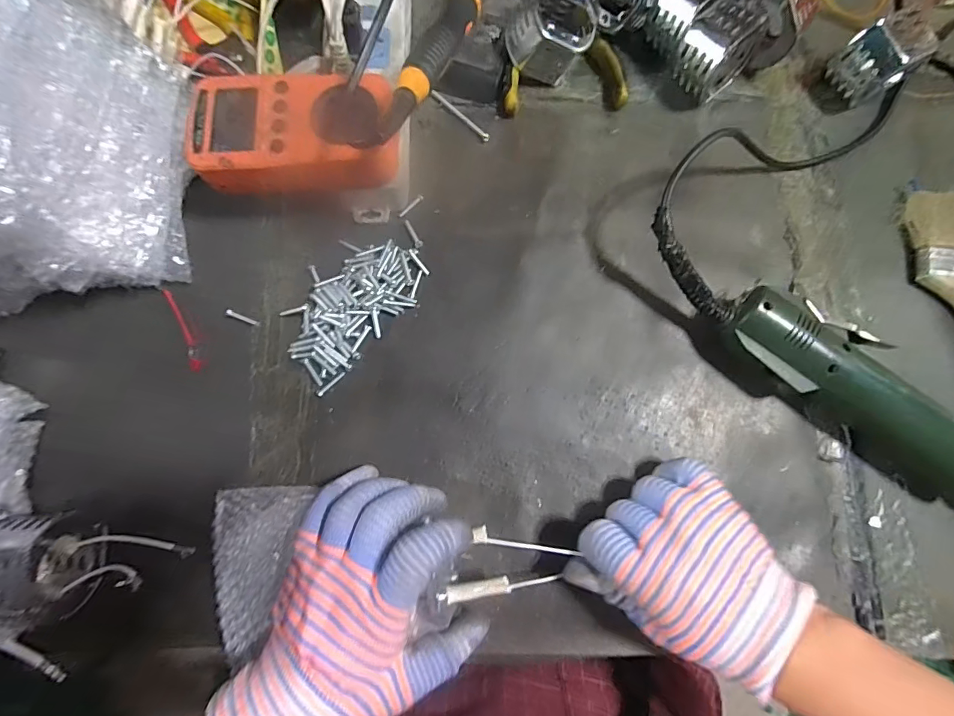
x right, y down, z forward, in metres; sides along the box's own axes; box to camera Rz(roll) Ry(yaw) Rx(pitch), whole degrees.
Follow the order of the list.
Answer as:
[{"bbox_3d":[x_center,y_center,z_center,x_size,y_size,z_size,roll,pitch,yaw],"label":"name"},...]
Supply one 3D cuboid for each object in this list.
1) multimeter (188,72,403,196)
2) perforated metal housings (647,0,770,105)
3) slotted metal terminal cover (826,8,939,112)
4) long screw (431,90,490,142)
[{"bbox_3d":[-0.115,-0.143,0.288,0.126,0.031,0.072,-1,79,1],"label":"multimeter"},{"bbox_3d":[0.166,-0.242,0.332,0.064,0.049,0.078,-40,81,-6],"label":"perforated metal housings"},{"bbox_3d":[0.290,-0.216,0.325,0.039,0.052,0.041,-34,81,-5],"label":"slotted metal terminal cover"},{"bbox_3d":[-0.012,-0.188,0.347,0.056,0.008,0.006,42,83,8],"label":"long screw"}]

